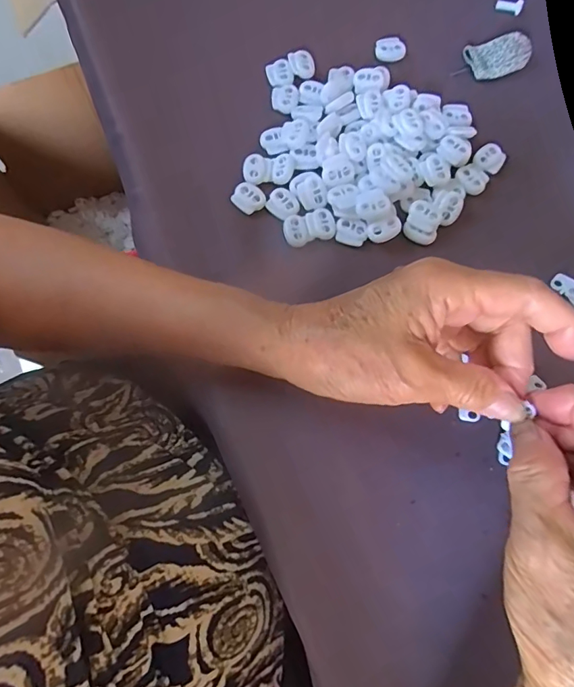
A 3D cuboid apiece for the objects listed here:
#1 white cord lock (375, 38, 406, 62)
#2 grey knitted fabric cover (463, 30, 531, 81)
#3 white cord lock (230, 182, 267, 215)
[{"bbox_3d":[0.078,-0.221,0.347,0.022,0.008,0.014,-15,76,-5],"label":"white cord lock"},{"bbox_3d":[0.158,-0.213,0.343,0.047,0.011,0.030,-15,76,-5],"label":"grey knitted fabric cover"},{"bbox_3d":[-0.025,-0.099,0.310,0.021,0.004,0.019,39,78,8],"label":"white cord lock"}]

